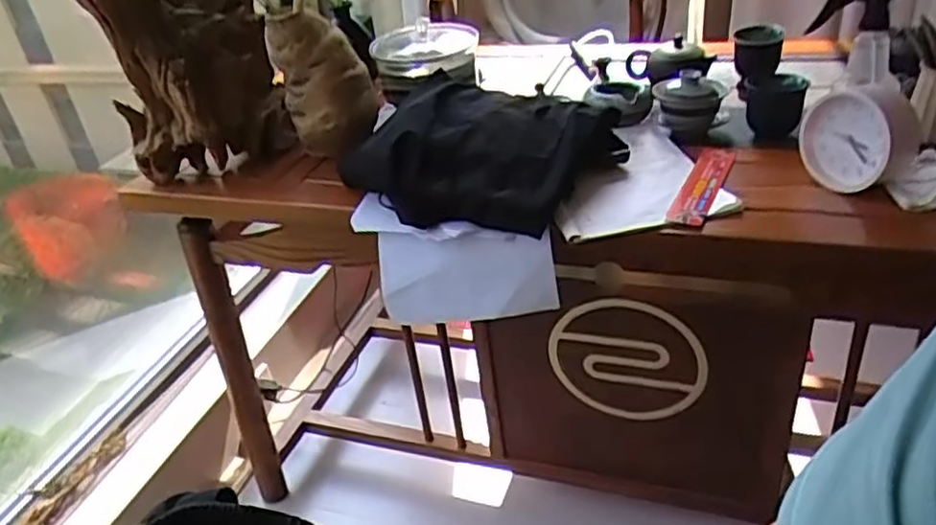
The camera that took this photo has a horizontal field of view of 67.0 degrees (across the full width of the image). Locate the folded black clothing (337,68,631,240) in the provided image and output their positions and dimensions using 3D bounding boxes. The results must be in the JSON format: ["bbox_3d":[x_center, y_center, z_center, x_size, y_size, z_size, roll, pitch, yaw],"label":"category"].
[{"bbox_3d":[0.016,-0.150,0.877,0.306,0.097,0.281,8,36,23],"label":"folded black clothing"}]

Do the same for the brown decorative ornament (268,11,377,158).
[{"bbox_3d":[-0.192,-0.242,0.950,0.123,0.173,0.108,-13,33,-7],"label":"brown decorative ornament"}]

